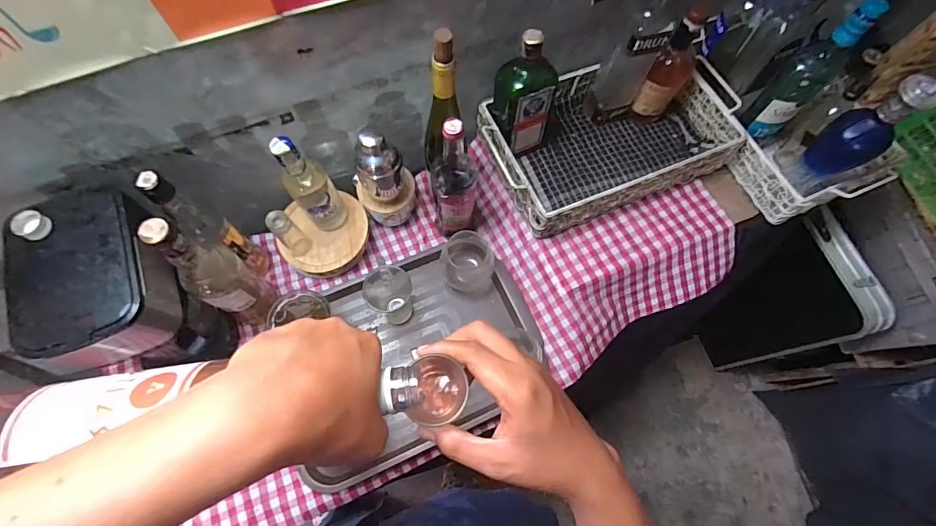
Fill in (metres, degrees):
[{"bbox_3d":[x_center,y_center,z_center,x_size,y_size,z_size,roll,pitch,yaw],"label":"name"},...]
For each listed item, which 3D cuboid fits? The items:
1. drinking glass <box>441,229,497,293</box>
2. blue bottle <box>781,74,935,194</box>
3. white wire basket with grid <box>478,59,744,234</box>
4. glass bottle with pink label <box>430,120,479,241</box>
[{"bbox_3d":[0.001,-0.003,0.731,0.090,0.083,0.087,1,69,-2],"label":"drinking glass"},{"bbox_3d":[0.590,-0.187,0.663,0.083,0.266,0.075,-35,74,-14],"label":"blue bottle"},{"bbox_3d":[0.255,-0.232,0.767,0.413,0.097,0.254,-20,71,-9],"label":"white wire basket with grid"},{"bbox_3d":[-0.019,-0.130,0.664,0.069,0.271,0.079,3,69,0],"label":"glass bottle with pink label"}]

